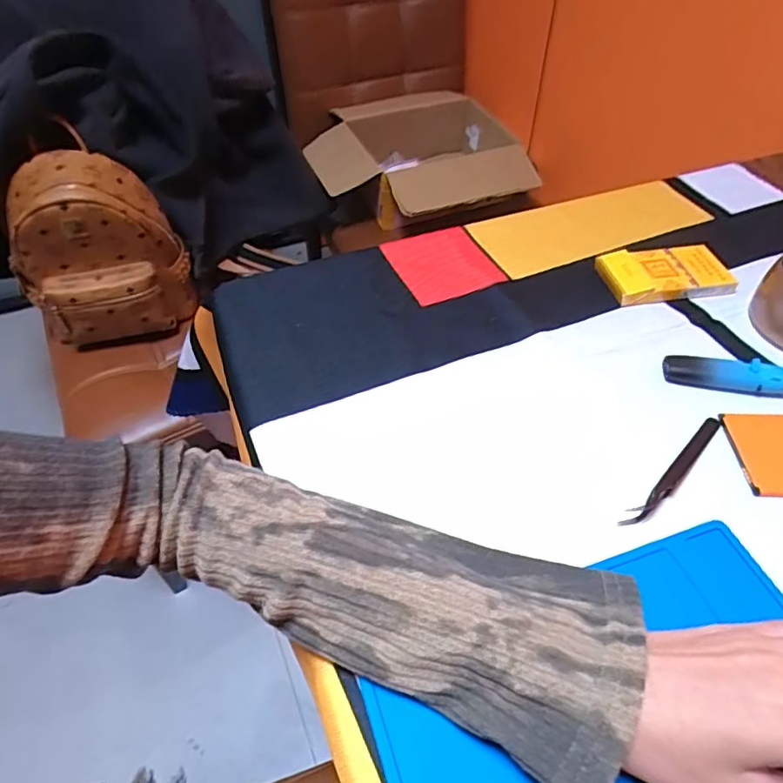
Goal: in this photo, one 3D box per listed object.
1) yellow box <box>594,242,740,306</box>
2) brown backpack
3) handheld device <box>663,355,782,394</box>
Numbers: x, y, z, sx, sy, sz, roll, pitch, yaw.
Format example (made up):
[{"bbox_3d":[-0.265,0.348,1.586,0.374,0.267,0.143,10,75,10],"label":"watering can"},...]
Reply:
[{"bbox_3d":[0.239,-0.102,0.490,0.106,0.015,0.062,-6,49,-4],"label":"yellow box"},{"bbox_3d":[-0.412,-0.182,0.794,0.216,0.266,0.112,-15,50,-13],"label":"brown backpack"},{"bbox_3d":[0.245,-0.014,0.411,0.085,0.017,0.018,10,49,9],"label":"handheld device"}]

